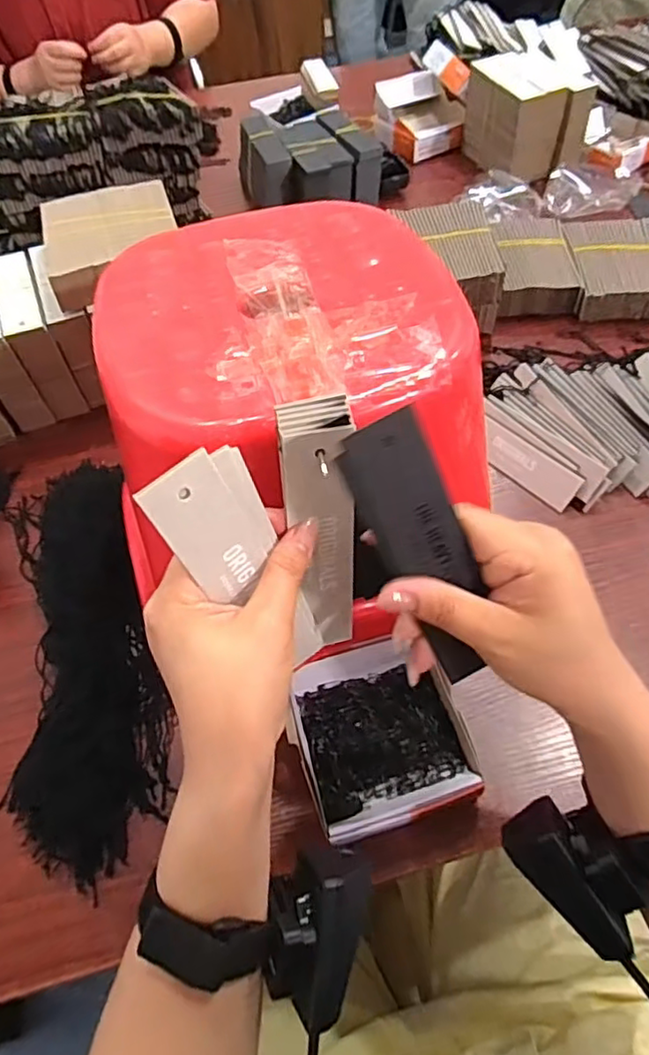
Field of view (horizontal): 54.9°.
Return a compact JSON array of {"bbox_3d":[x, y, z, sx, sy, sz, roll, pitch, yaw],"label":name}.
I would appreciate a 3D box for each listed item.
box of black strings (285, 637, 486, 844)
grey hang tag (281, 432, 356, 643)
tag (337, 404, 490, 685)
[{"bbox_3d":[0.036,0.128,0.397,0.104,0.028,0.112,-17,55,-9],"label":"box of black strings"},{"bbox_3d":[-0.001,0.010,0.294,0.031,0.122,0.004,-13,37,-14],"label":"grey hang tag"},{"bbox_3d":[0.041,0.011,0.250,0.033,0.117,0.008,-30,22,-14],"label":"tag"}]

